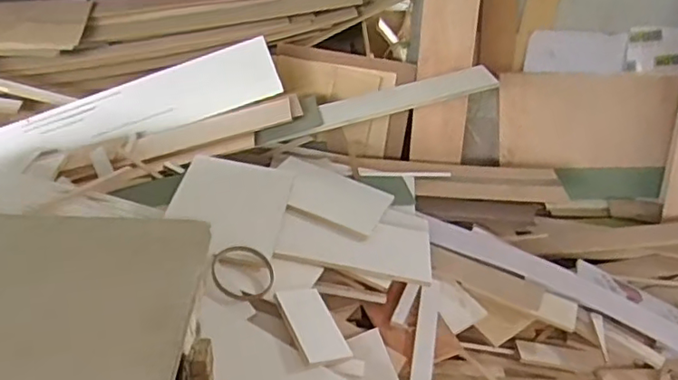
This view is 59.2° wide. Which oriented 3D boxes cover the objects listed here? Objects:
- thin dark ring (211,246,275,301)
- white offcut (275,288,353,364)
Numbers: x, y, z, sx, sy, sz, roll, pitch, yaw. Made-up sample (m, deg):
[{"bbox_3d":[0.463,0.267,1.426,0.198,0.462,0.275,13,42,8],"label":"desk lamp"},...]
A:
[{"bbox_3d":[-0.248,0.218,1.546,0.161,0.016,0.164,3,49,-15],"label":"thin dark ring"},{"bbox_3d":[-0.063,0.326,1.458,0.132,0.014,0.228,-2,38,-34],"label":"white offcut"}]

